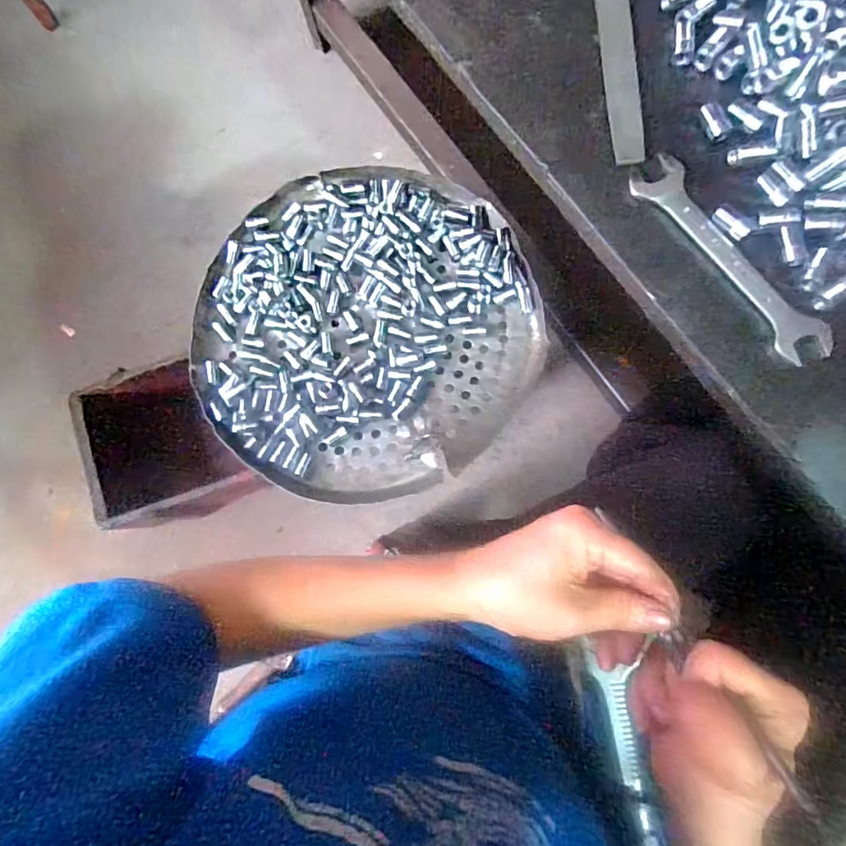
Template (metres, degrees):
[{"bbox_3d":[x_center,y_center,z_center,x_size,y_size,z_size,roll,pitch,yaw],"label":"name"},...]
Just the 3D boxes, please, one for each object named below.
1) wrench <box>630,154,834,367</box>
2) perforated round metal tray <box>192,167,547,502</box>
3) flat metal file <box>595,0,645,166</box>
[{"bbox_3d":[0.213,-0.116,0.359,0.036,0.008,0.176,-36,80,-2],"label":"wrench"},{"bbox_3d":[-0.062,-0.110,0.585,0.369,0.044,0.374,-1,83,7],"label":"perforated round metal tray"},{"bbox_3d":[0.146,-0.314,0.393,0.024,0.005,0.249,-3,81,4],"label":"flat metal file"}]

